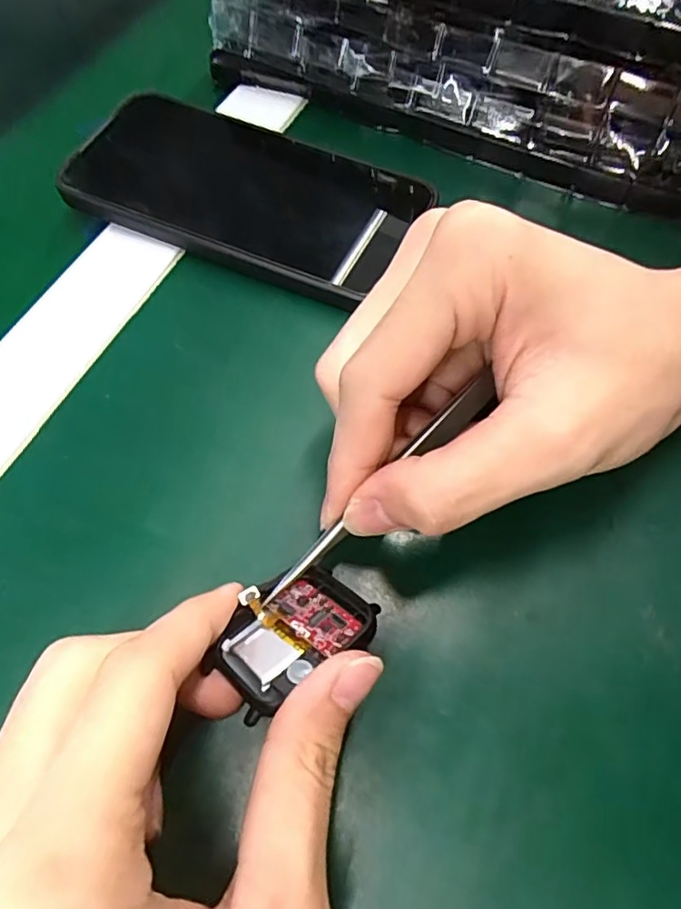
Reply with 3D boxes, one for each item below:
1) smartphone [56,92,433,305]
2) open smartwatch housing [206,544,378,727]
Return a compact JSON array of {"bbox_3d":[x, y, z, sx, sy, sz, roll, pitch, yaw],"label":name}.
[{"bbox_3d":[-0.045,-0.119,0.260,0.152,0.016,0.078,21,66,8],"label":"smartphone"},{"bbox_3d":[-0.015,0.053,0.169,0.045,0.012,0.036,-32,42,-27],"label":"open smartwatch housing"}]

